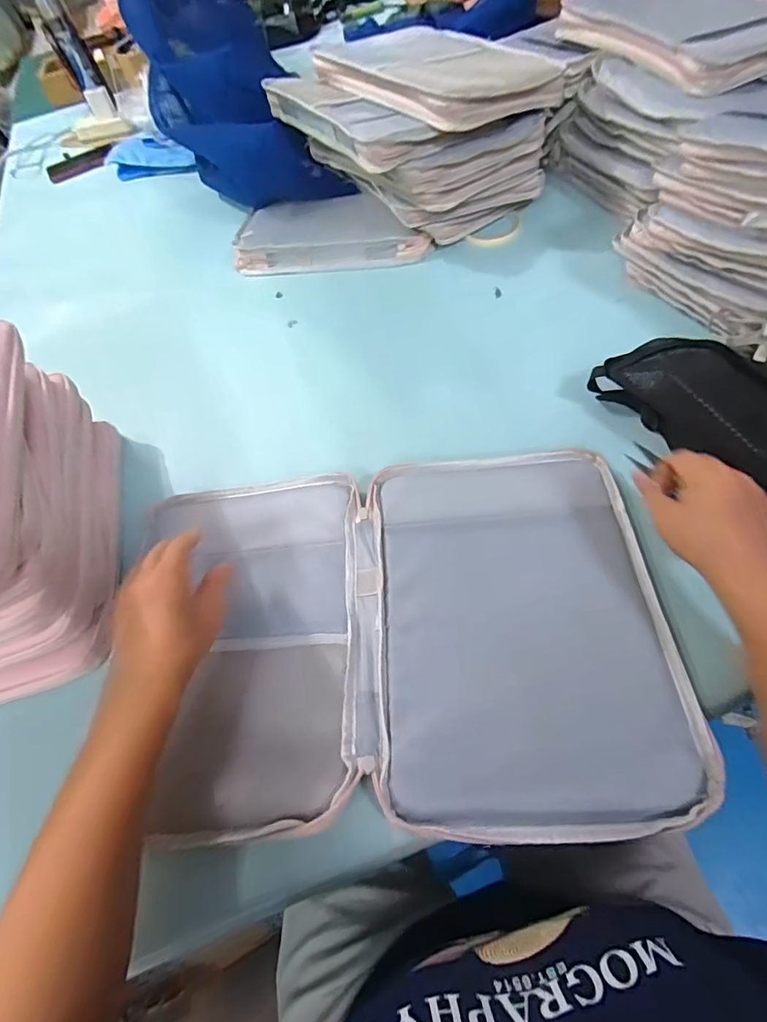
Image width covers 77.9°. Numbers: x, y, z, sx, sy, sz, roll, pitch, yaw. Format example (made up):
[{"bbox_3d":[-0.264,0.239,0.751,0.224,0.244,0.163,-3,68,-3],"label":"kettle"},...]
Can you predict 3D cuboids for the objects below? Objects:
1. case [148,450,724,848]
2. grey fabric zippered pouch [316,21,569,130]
[{"bbox_3d":[0.017,0.089,0.399,0.403,0.031,0.300,-4,59,2],"label":"case"},{"bbox_3d":[0.068,-0.613,0.655,0.215,0.039,0.324,-40,61,-13],"label":"grey fabric zippered pouch"}]

